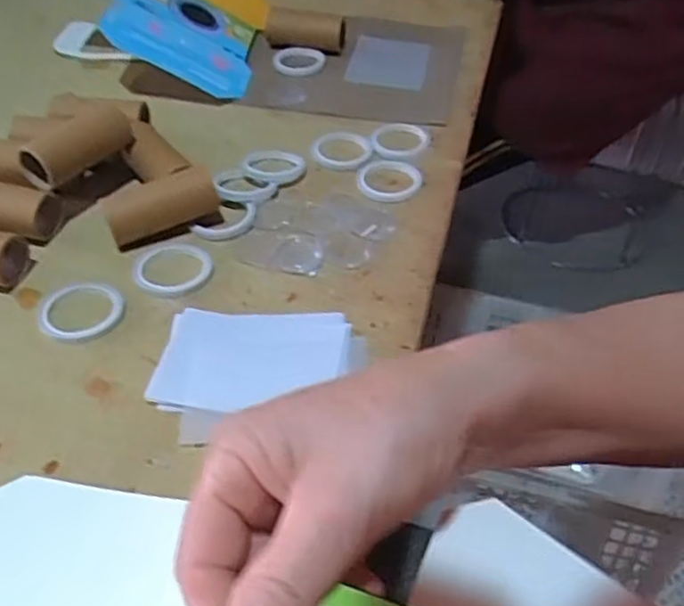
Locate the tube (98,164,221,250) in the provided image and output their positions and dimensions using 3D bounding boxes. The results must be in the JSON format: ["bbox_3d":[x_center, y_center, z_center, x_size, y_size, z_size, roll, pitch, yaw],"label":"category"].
[{"bbox_3d":[-0.116,-0.062,0.458,0.070,0.036,0.028,-23,50,-24],"label":"tube"}]

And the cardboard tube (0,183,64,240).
[{"bbox_3d":[-0.222,-0.061,0.456,0.072,0.030,0.028,5,44,2],"label":"cardboard tube"}]

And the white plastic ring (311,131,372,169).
[{"bbox_3d":[0.000,-0.120,0.548,0.045,0.006,0.052,2,44,-1],"label":"white plastic ring"}]

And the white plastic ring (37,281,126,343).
[{"bbox_3d":[-0.152,0.005,0.415,0.047,0.006,0.048,1,44,-1],"label":"white plastic ring"}]

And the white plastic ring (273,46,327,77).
[{"bbox_3d":[-0.039,-0.220,0.648,0.048,0.011,0.048,0,44,-2],"label":"white plastic ring"}]

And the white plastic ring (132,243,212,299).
[{"bbox_3d":[-0.104,-0.022,0.442,0.046,0.006,0.047,1,44,-1],"label":"white plastic ring"}]

